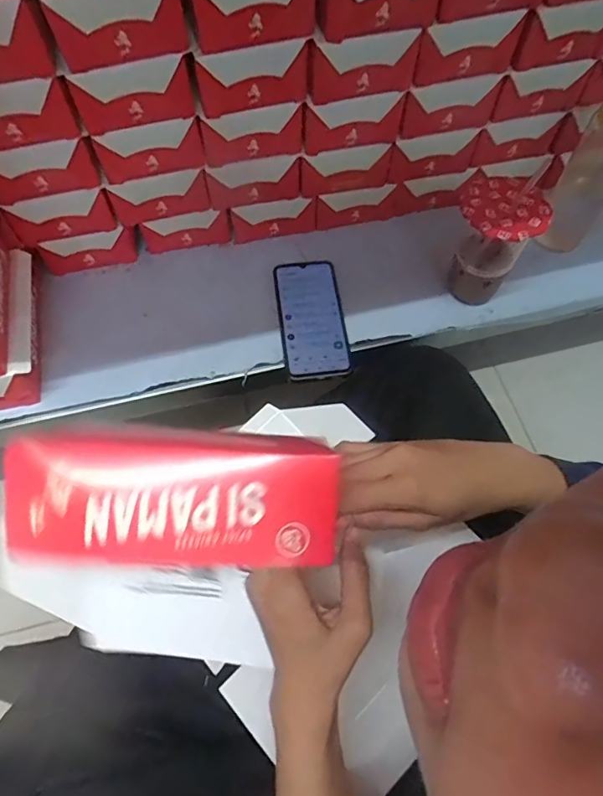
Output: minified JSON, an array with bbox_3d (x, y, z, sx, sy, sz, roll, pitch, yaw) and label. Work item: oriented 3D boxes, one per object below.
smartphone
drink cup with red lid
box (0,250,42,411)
[{"bbox_3d":[0.014,-0.098,0.609,0.079,0.011,0.166,-8,71,-5],"label":"smartphone"},{"bbox_3d":[0.217,-0.172,0.583,0.083,0.144,0.080,0,63,0],"label":"drink cup with red lid"},{"bbox_3d":[-0.359,-0.070,0.566,0.123,0.075,0.173,-12,64,-7],"label":"box"}]

